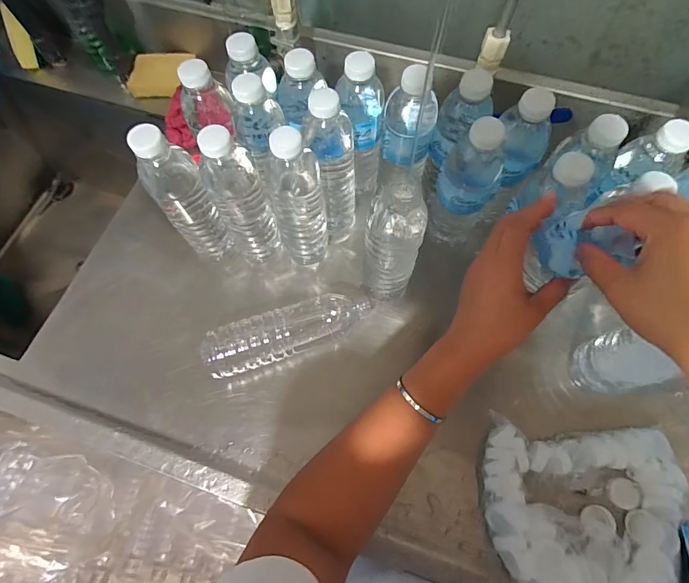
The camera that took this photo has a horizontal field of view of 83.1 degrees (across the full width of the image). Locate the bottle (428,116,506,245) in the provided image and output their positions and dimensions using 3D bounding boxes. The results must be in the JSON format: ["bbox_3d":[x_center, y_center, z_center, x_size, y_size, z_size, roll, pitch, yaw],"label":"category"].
[{"bbox_3d":[0.142,-0.117,0.460,0.067,0.203,0.057,26,70,11],"label":"bottle"}]

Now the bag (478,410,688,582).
[{"bbox_3d":[0.249,0.229,0.412,0.195,0.040,0.174,12,68,5],"label":"bag"}]

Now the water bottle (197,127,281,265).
[{"bbox_3d":[-0.120,-0.105,0.456,0.058,0.208,0.054,-25,70,-10],"label":"water bottle"}]

